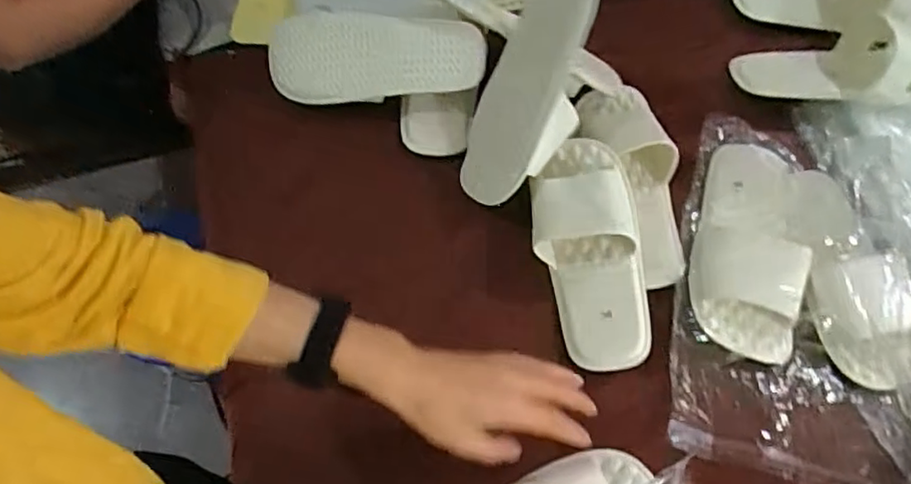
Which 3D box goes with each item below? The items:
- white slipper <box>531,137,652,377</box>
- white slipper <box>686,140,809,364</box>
[{"bbox_3d":[0.128,0.007,0.609,0.095,0.065,0.224,-7,77,-6],"label":"white slipper"},{"bbox_3d":[0.290,-0.005,0.624,0.100,0.046,0.236,11,64,3],"label":"white slipper"}]

